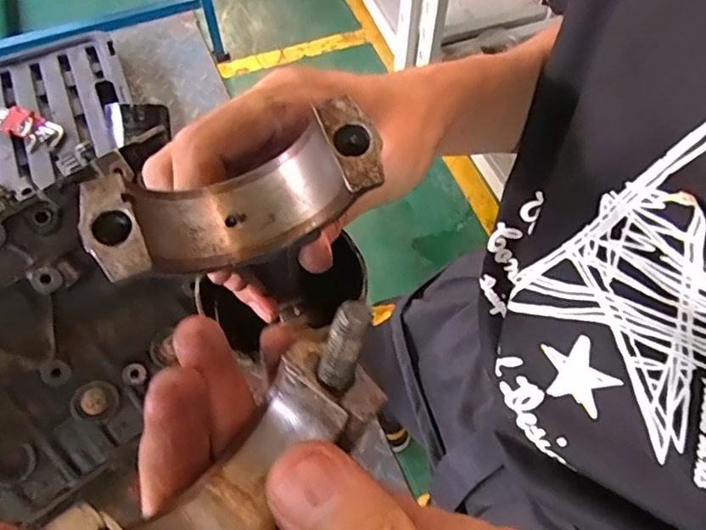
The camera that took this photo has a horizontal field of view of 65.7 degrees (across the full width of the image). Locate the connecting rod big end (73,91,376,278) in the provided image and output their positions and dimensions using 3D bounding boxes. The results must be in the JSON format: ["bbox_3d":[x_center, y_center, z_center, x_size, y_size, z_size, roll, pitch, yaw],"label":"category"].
[{"bbox_3d":[-0.031,-0.017,0.149,0.073,0.032,0.029,-22,62,-9],"label":"connecting rod big end"}]

